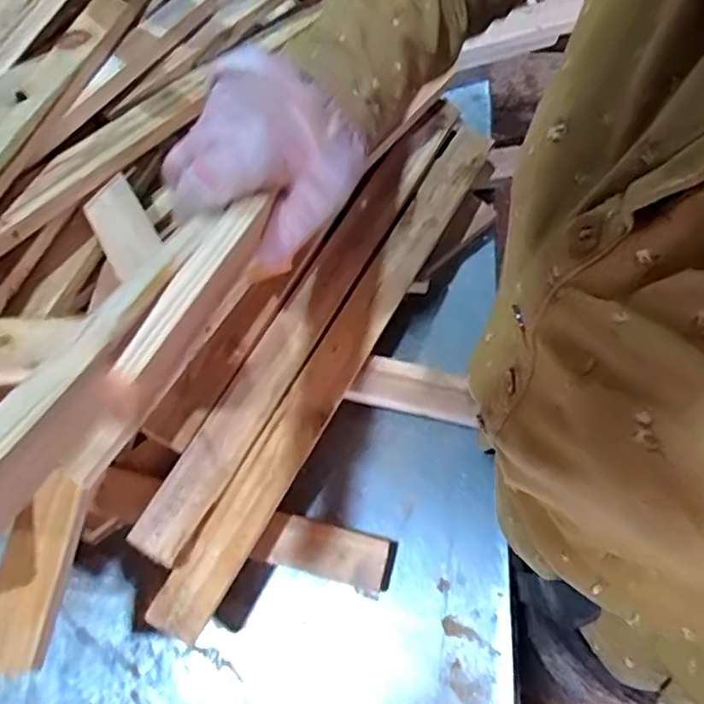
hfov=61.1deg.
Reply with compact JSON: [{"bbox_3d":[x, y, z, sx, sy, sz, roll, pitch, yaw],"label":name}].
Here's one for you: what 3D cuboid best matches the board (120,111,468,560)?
[{"bbox_3d":[-0.026,-0.057,0.529,0.046,0.014,0.503,29,65,2],"label":"board"}]

